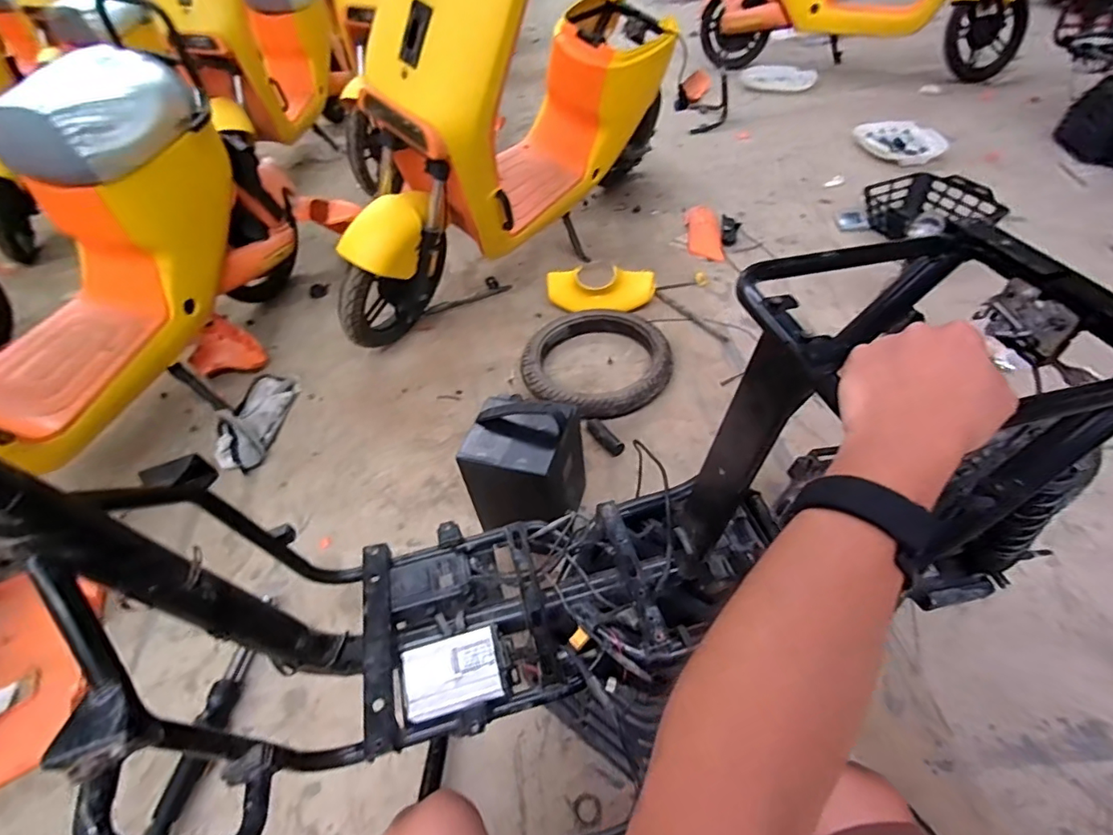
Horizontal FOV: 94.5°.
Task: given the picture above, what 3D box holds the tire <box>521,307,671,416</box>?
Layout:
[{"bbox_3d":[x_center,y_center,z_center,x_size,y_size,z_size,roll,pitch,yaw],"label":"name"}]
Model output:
[{"bbox_3d":[0.099,-0.137,1.270,0.367,0.072,0.346,-9,48,-2],"label":"tire"}]

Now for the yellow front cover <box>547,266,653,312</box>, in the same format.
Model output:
[{"bbox_3d":[0.121,-0.351,1.390,0.287,0.098,0.090,-1,48,5],"label":"yellow front cover"}]

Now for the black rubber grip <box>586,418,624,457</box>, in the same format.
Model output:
[{"bbox_3d":[0.105,0.043,1.120,0.033,0.033,0.108,-29,52,-19],"label":"black rubber grip"}]

